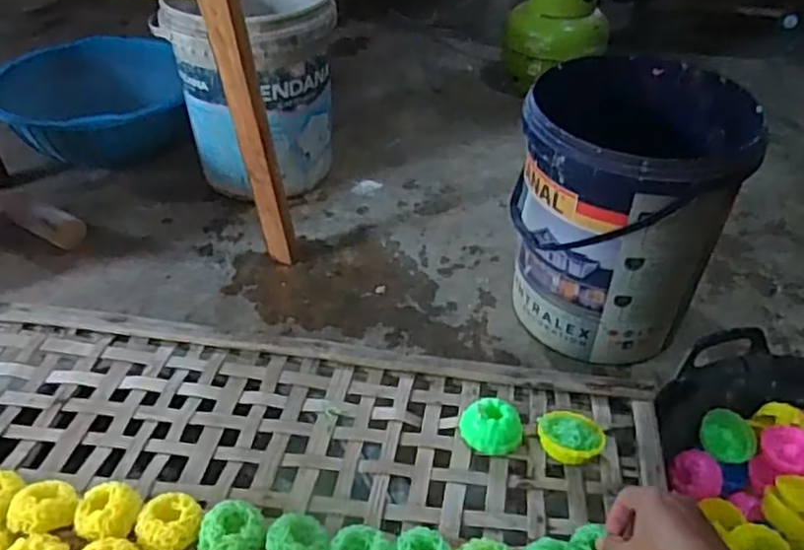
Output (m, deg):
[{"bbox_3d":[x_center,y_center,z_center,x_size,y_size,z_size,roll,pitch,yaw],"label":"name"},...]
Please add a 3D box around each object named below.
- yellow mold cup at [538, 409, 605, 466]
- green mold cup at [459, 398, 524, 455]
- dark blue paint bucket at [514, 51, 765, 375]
[{"bbox_3d":[0.160,0.160,0.667,0.061,0.031,0.057,-1,39,1],"label":"yellow mold cup"},{"bbox_3d":[0.087,0.149,0.672,0.059,0.034,0.049,-1,39,1],"label":"green mold cup"},{"bbox_3d":[0.320,-0.080,1.024,0.278,0.368,0.291,-1,39,1],"label":"dark blue paint bucket"}]

